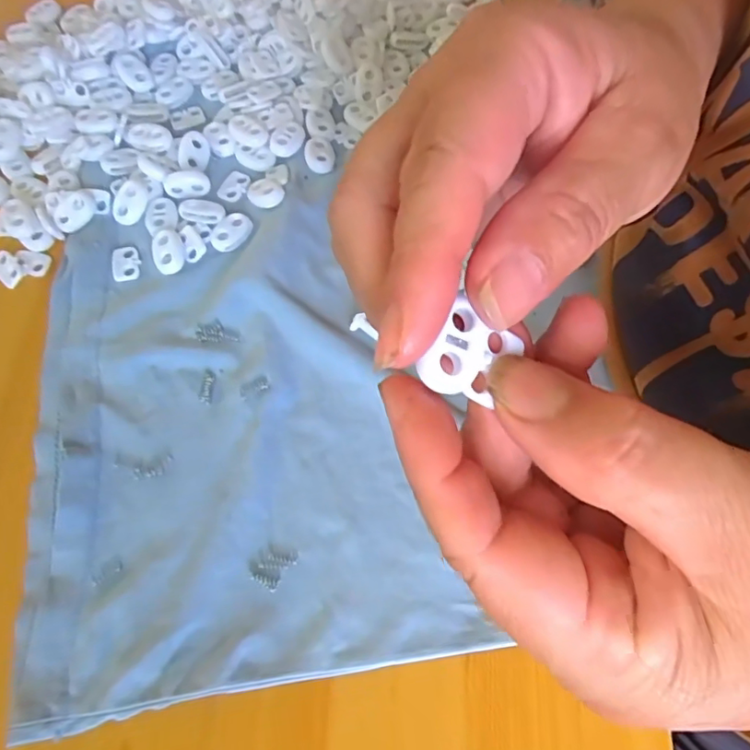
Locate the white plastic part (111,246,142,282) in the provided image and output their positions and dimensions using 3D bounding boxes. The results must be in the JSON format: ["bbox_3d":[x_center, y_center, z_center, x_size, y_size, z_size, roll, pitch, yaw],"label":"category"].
[{"bbox_3d":[-0.119,-0.054,0.263,0.013,0.004,0.019,-17,68,-7],"label":"white plastic part"}]

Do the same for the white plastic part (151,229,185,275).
[{"bbox_3d":[-0.099,-0.059,0.264,0.015,0.006,0.022,-22,69,-9],"label":"white plastic part"}]

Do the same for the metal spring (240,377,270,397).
[{"bbox_3d":[-0.051,0.005,0.235,0.013,0.004,0.007,-17,68,-7],"label":"metal spring"}]

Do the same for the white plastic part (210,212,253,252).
[{"bbox_3d":[-0.070,-0.070,0.266,0.016,0.004,0.021,42,73,16],"label":"white plastic part"}]

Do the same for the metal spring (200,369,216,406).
[{"bbox_3d":[-0.072,0.004,0.237,0.005,0.004,0.016,3,68,1],"label":"metal spring"}]

